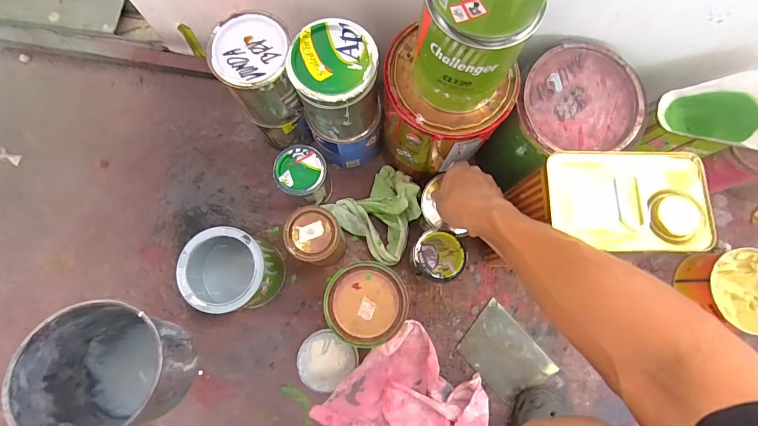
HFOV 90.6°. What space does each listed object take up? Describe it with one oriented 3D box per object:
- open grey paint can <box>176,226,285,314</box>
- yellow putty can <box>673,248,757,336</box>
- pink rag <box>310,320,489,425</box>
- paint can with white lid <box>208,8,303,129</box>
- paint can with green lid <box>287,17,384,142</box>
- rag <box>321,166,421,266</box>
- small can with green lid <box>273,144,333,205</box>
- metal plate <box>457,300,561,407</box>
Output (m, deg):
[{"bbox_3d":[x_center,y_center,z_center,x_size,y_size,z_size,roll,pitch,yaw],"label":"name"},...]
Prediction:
[{"bbox_3d":[-0.206,0.083,0.541,0.114,0.134,0.104,0,79,-1],"label":"open grey paint can"},{"bbox_3d":[0.543,0.119,0.575,0.124,0.071,0.117,0,79,-1],"label":"yellow putty can"},{"bbox_3d":[0.053,0.295,0.544,0.226,0.047,0.201,40,81,6],"label":"pink rag"},{"bbox_3d":[-0.152,-0.182,0.492,0.092,0.113,0.095,0,79,-1],"label":"paint can with white lid"},{"bbox_3d":[-0.052,-0.157,0.472,0.095,0.121,0.096,0,79,-1],"label":"paint can with green lid"},{"bbox_3d":[0.012,-0.004,0.602,0.125,0.057,0.132,41,81,7],"label":"rag"},{"bbox_3d":[-0.116,-0.053,0.585,0.073,0.103,0.070,0,79,-1],"label":"small can with green lid"},{"bbox_3d":[0.195,0.222,0.592,0.098,0.010,0.132,-41,79,-1],"label":"metal plate"}]

